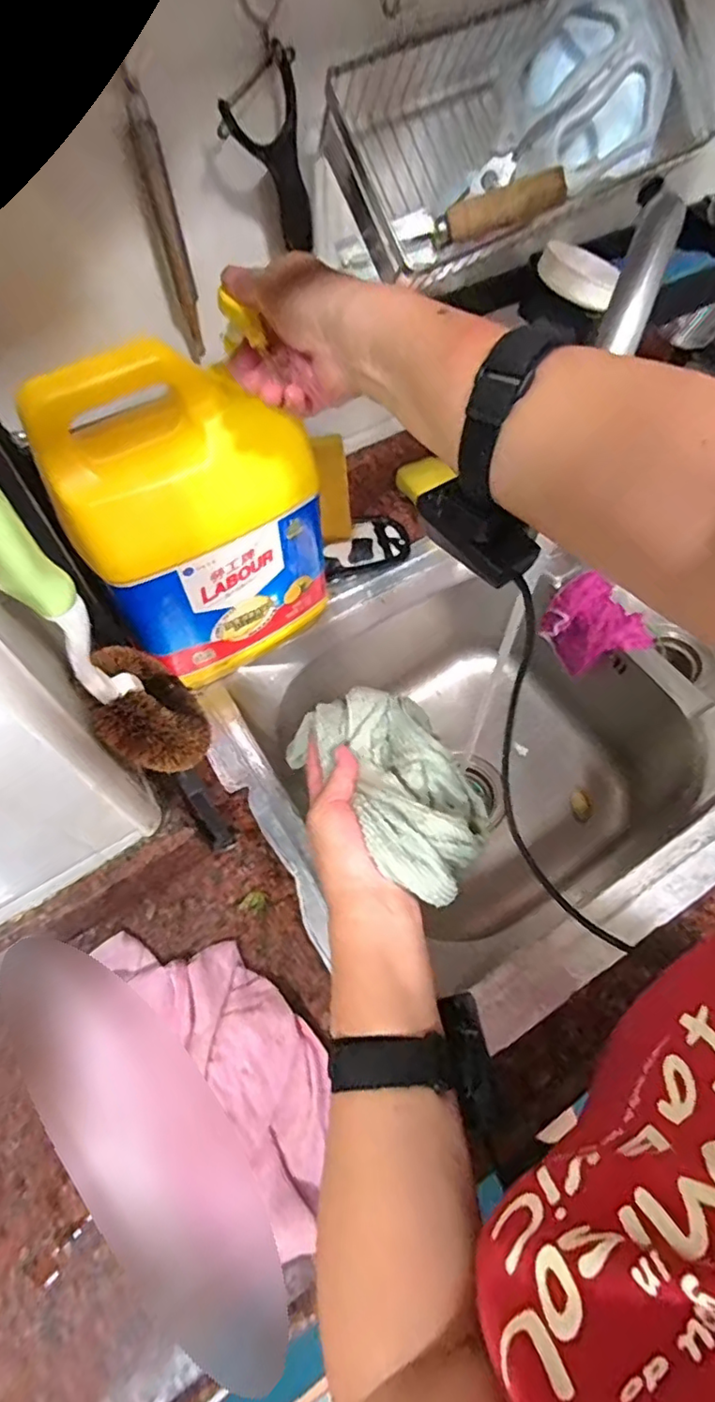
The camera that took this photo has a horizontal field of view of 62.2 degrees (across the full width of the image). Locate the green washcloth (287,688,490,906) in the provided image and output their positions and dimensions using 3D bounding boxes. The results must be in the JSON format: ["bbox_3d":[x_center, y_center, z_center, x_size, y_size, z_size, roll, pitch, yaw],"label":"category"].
[{"bbox_3d":[0.025,0.061,0.421,0.103,0.060,0.173,-23,50,-12],"label":"green washcloth"}]

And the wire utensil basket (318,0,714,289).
[{"bbox_3d":[0.121,-0.426,0.430,0.286,0.113,0.144,-34,65,-17],"label":"wire utensil basket"}]

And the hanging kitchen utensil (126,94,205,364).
[{"bbox_3d":[-0.133,-0.329,0.425,0.019,0.149,0.026,-16,61,-8],"label":"hanging kitchen utensil"}]

